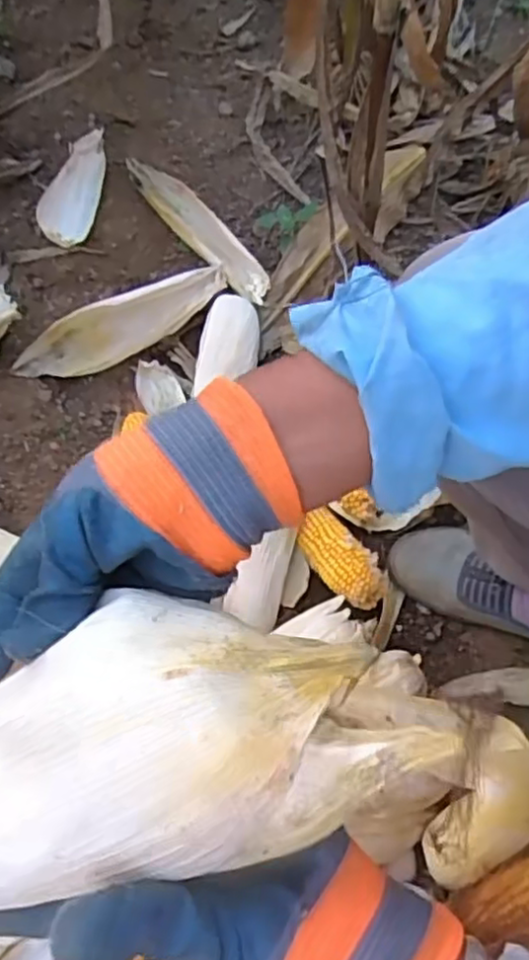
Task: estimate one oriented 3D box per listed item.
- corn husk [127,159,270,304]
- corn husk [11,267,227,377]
[{"bbox_3d":[-0.082,-0.336,0.882,0.054,0.039,0.270,-39,69,-14],"label":"corn husk"},{"bbox_3d":[-0.166,-0.188,0.801,0.272,0.040,0.060,-28,67,-10],"label":"corn husk"}]

